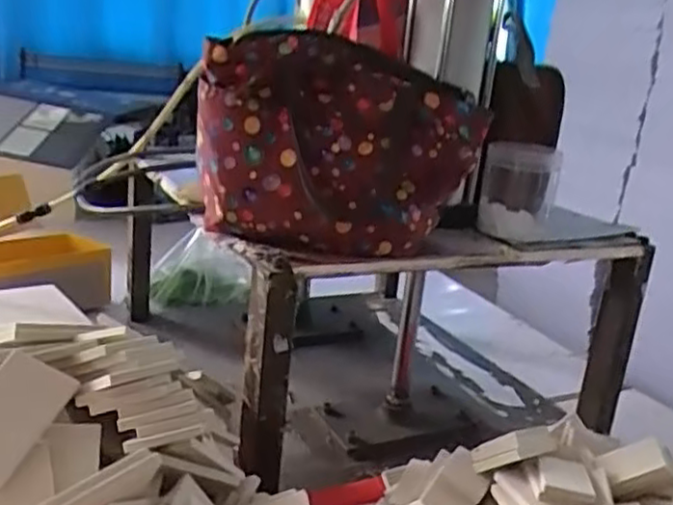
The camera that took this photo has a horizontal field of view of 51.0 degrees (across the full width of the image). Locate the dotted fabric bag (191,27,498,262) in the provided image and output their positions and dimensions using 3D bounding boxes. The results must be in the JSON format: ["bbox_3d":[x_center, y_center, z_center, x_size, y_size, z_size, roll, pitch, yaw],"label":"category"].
[{"bbox_3d":[0.004,-0.098,0.679,0.258,0.188,0.108,1,18,-19],"label":"dotted fabric bag"}]

